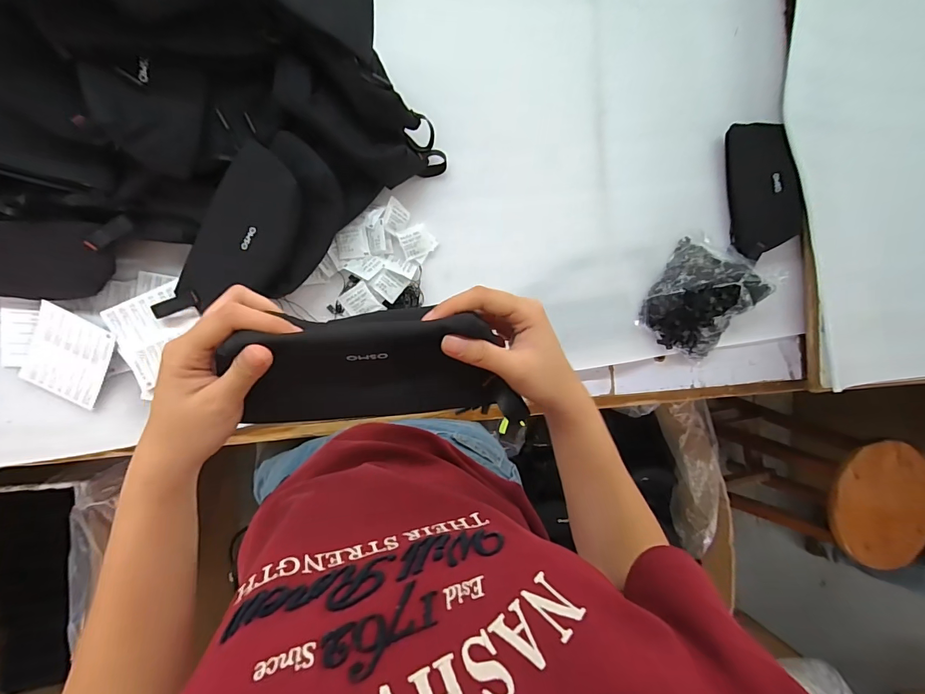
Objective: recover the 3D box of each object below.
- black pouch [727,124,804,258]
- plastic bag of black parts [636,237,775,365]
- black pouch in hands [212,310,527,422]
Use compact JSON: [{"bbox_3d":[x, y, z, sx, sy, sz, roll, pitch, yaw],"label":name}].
[{"bbox_3d":[0.439,-0.231,0.596,0.026,0.087,0.188,-2,87,-45],"label":"black pouch"},{"bbox_3d":[0.345,-0.073,0.578,0.129,0.060,0.164,29,86,-9],"label":"plastic bag of black parts"},{"bbox_3d":[-0.054,0.015,0.282,0.186,0.048,0.074,-2,90,-9],"label":"black pouch in hands"}]

